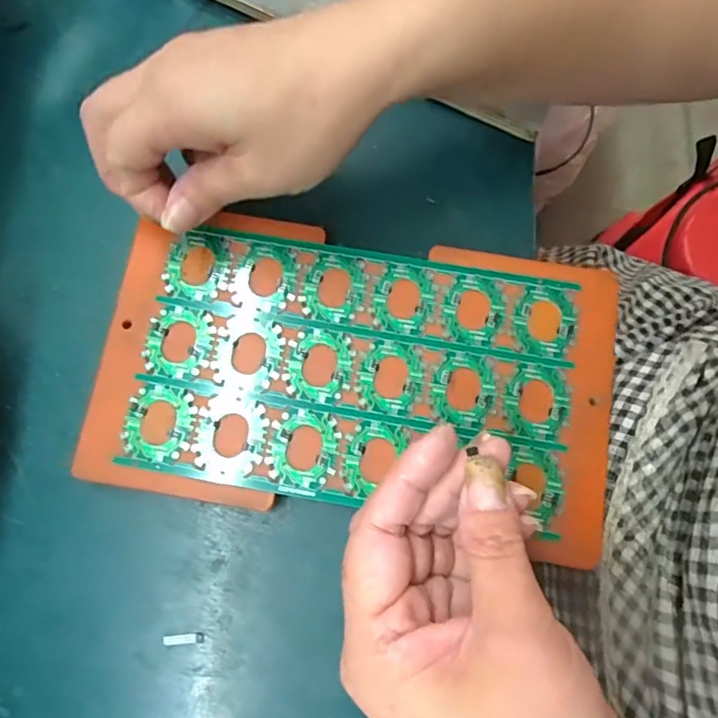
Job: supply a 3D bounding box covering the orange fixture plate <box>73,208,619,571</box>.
[{"bbox_3d":[-0.001,0.005,0.260,0.235,0.007,0.135,10,79,2],"label":"orange fixture plate"}]

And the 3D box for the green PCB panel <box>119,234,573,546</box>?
[{"bbox_3d":[-0.001,0.005,0.261,0.199,0.004,0.119,9,79,1],"label":"green PCB panel"}]

